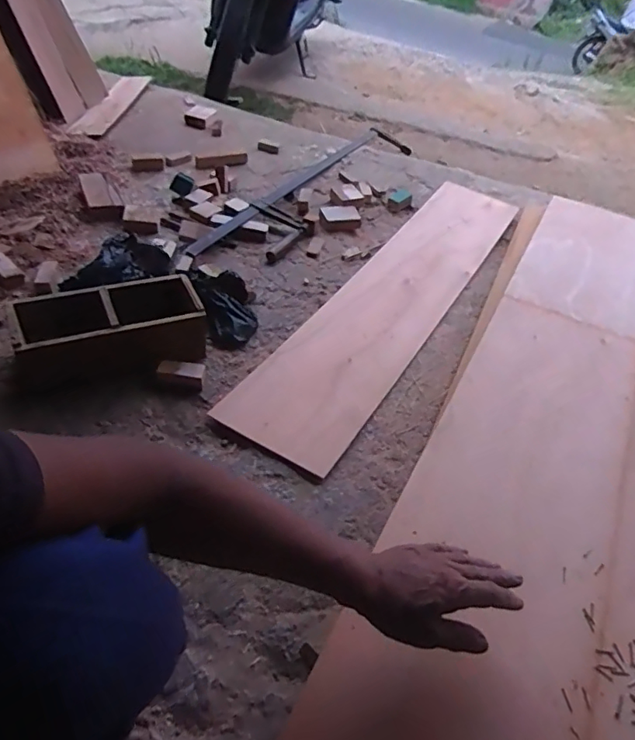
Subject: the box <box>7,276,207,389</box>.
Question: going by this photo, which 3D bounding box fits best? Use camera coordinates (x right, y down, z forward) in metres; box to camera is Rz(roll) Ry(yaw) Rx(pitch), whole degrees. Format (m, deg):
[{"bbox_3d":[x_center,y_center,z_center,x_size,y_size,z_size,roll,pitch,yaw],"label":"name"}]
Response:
[{"bbox_3d":[-0.350,-0.067,0.917,0.293,0.104,0.133,-11,52,-24],"label":"box"}]

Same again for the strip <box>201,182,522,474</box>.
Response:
[{"bbox_3d":[0.181,-0.171,1.171,0.223,0.021,1.032,27,49,18],"label":"strip"}]

